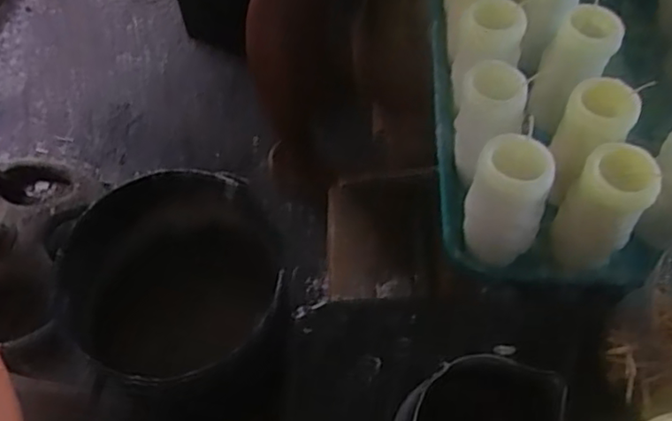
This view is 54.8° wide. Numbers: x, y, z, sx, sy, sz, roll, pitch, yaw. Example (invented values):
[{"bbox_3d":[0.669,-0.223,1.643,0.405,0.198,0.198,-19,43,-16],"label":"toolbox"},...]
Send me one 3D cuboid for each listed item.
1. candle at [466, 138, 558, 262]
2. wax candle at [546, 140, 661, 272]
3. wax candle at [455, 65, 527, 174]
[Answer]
[{"bbox_3d":[0.126,-0.007,0.493,0.052,0.105,0.051,-1,58,1],"label":"candle"},{"bbox_3d":[0.200,0.000,0.490,0.053,0.105,0.049,32,64,20],"label":"wax candle"},{"bbox_3d":[0.123,-0.073,0.536,0.047,0.099,0.046,3,58,3],"label":"wax candle"}]

